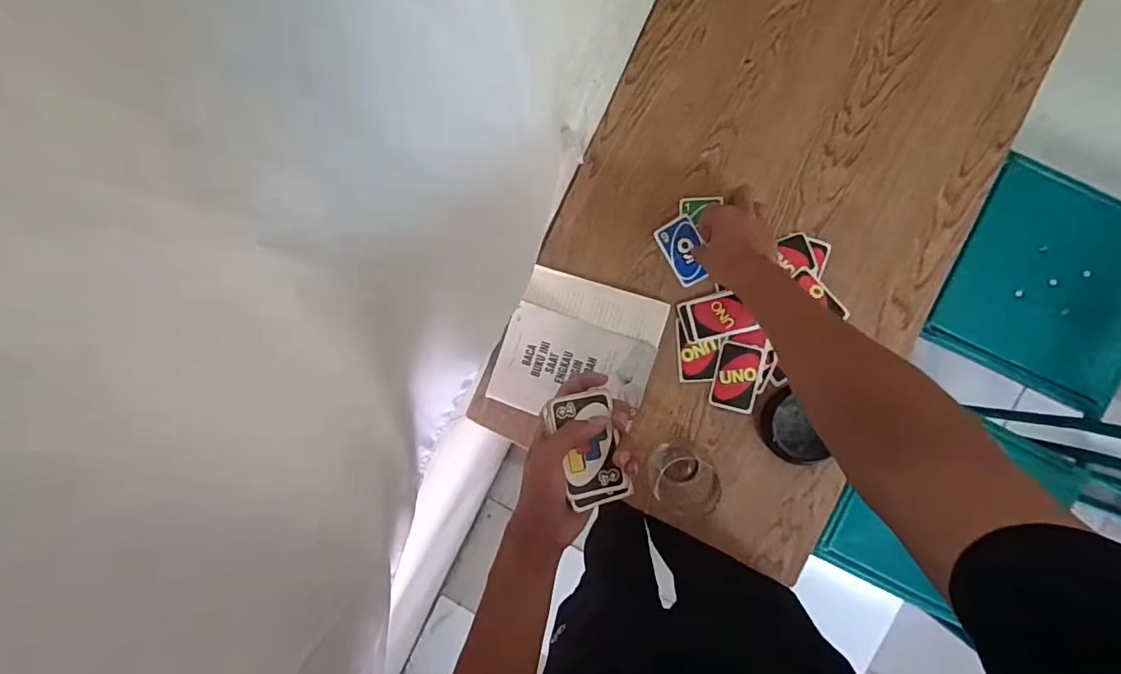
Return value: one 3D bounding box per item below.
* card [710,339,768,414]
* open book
[{"bbox_3d":[0.226,0.051,0.663,0.055,0.004,0.085,13,93,17],"label":"card"},{"bbox_3d":[0.024,0.019,0.685,0.192,0.024,0.185,17,92,8],"label":"open book"}]

